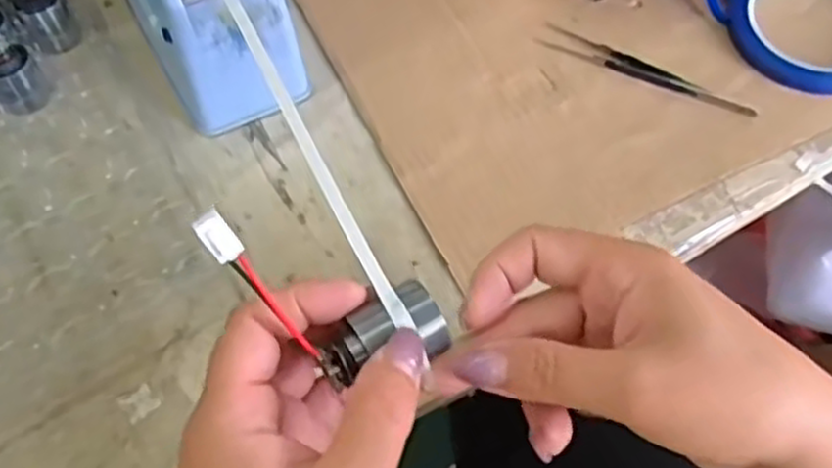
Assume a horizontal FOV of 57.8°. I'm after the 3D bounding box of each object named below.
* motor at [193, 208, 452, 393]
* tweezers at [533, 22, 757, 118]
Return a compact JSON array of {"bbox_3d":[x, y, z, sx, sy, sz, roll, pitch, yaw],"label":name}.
[{"bbox_3d":[-0.030,0.021,0.239,0.094,0.027,0.040,34,59,-36],"label":"motor"},{"bbox_3d":[0.138,-0.099,0.452,0.132,0.009,0.018,28,65,14],"label":"tweezers"}]

